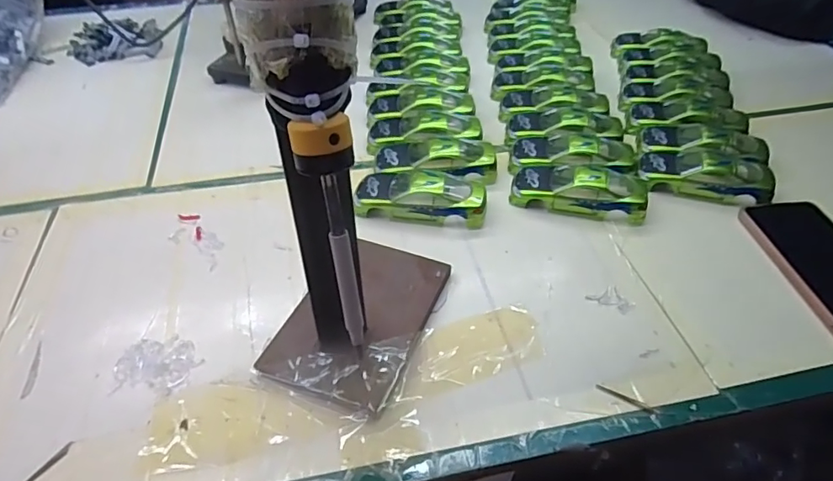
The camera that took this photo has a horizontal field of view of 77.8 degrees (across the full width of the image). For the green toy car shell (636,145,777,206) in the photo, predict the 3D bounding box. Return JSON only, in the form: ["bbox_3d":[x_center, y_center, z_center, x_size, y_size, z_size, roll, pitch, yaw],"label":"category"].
[{"bbox_3d":[0.297,-0.071,0.531,0.122,0.033,0.057,14,47,12],"label":"green toy car shell"}]

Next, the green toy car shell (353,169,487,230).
[{"bbox_3d":[0.004,-0.050,0.509,0.128,0.034,0.059,6,46,5],"label":"green toy car shell"}]

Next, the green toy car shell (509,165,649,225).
[{"bbox_3d":[0.163,-0.058,0.518,0.128,0.035,0.063,9,46,9],"label":"green toy car shell"}]

